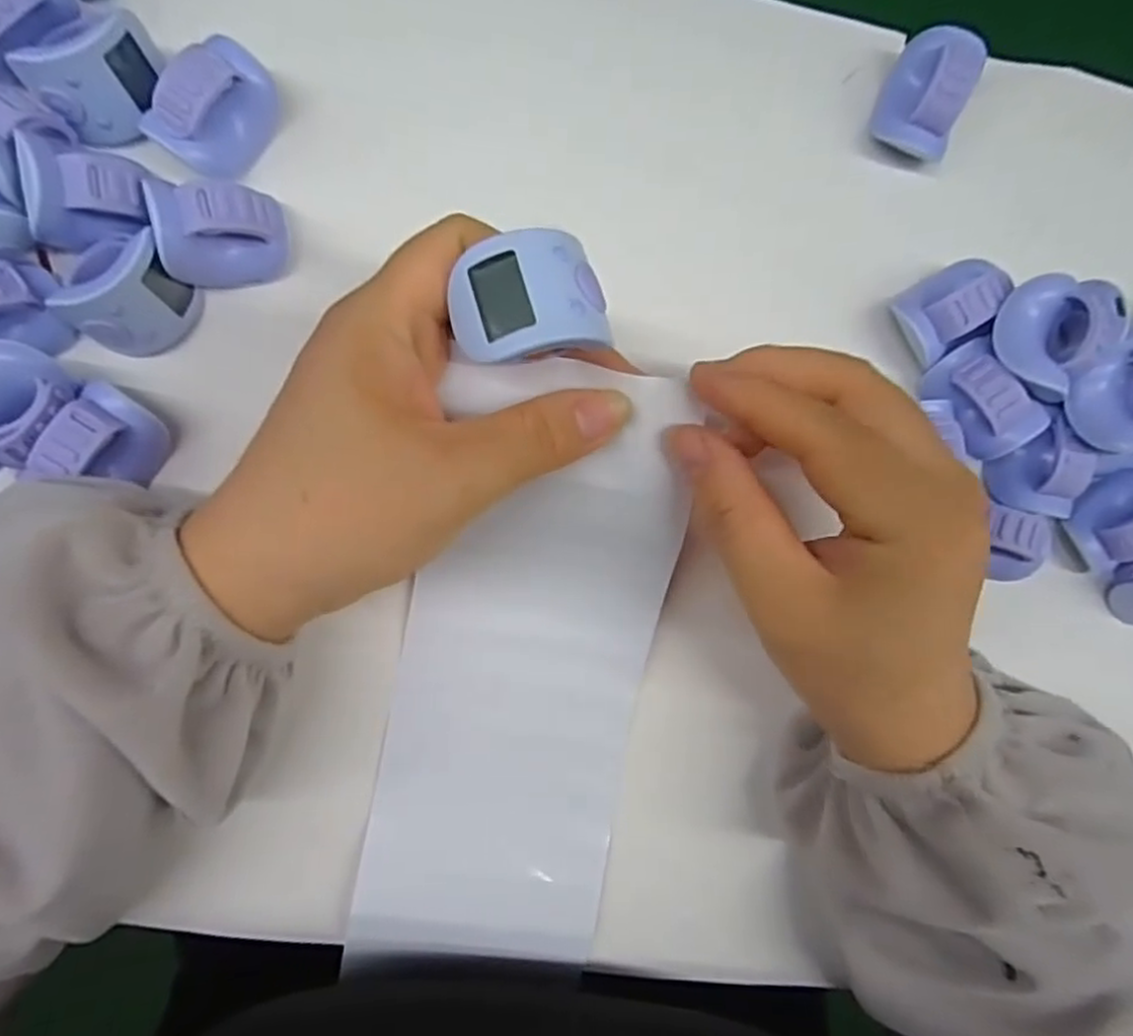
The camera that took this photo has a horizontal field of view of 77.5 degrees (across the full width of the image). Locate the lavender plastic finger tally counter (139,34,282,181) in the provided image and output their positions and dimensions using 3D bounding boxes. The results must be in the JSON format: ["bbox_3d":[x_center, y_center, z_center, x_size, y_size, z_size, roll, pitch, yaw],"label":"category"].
[{"bbox_3d":[-0.113,-0.133,0.226,0.025,0.026,0.041,34,85,-5],"label":"lavender plastic finger tally counter"}]

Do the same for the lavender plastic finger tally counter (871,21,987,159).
[{"bbox_3d":[0.134,-0.157,0.260,0.025,0.027,0.041,14,87,-7],"label":"lavender plastic finger tally counter"}]

